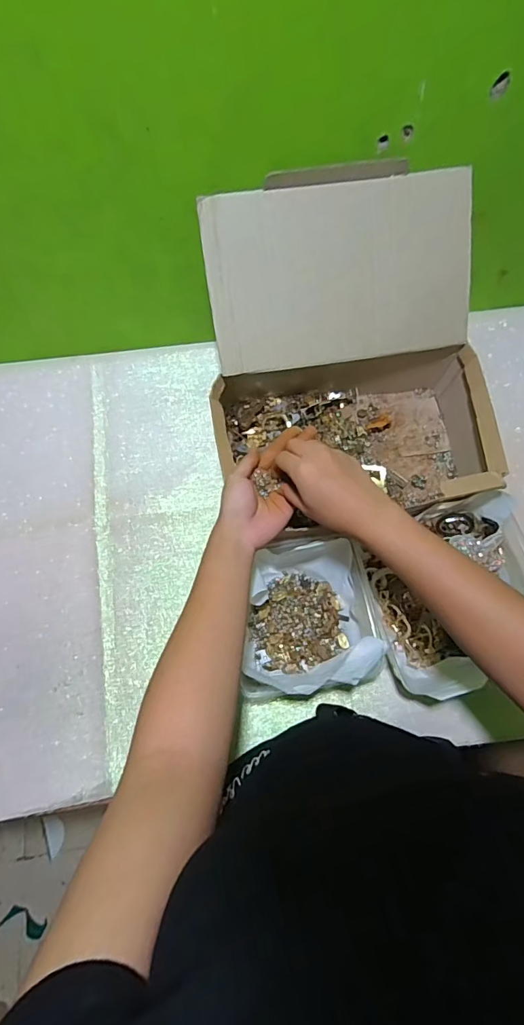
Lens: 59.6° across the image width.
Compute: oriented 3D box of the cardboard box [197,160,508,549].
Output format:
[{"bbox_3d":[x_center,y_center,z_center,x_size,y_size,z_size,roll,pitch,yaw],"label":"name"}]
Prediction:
[{"bbox_3d":[0.106,-0.169,0.556,0.330,0.225,0.347,-7,69,-2],"label":"cardboard box"}]

